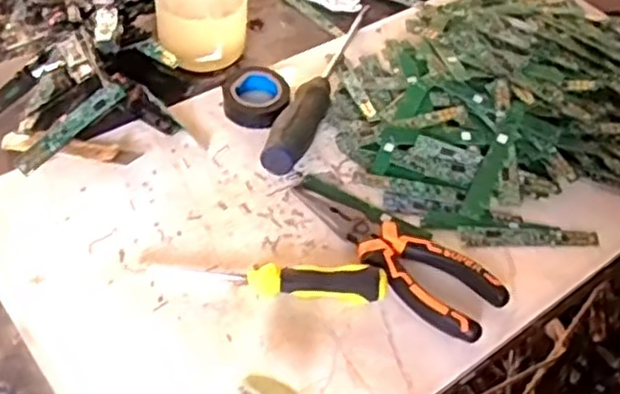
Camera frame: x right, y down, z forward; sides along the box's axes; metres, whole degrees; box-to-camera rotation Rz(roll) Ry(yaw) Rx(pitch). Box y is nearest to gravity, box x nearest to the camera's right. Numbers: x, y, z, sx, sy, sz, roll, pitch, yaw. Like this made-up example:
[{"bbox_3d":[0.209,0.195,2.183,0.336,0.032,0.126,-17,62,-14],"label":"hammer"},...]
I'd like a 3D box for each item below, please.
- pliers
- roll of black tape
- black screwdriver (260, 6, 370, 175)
[{"bbox_3d":[0.054,0.035,0.484,0.158,0.012,0.050,34,52,23],"label":"pliers"},{"bbox_3d":[-0.043,-0.077,0.568,0.050,0.024,0.056,13,47,5],"label":"roll of black tape"},{"bbox_3d":[0.011,-0.098,0.582,0.026,0.030,0.234,16,48,8],"label":"black screwdriver"}]

